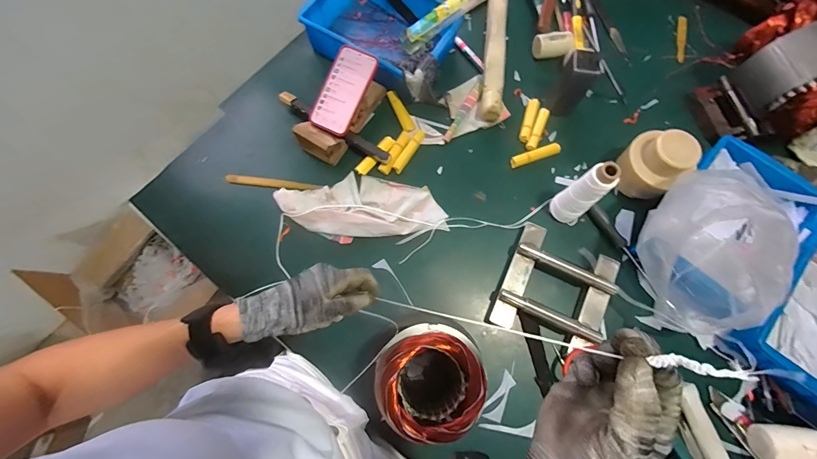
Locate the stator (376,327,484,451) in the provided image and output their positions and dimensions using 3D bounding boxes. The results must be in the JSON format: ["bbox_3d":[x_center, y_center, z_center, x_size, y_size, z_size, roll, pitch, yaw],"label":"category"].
[{"bbox_3d":[0.028,0.215,0.529,0.140,0.169,0.135,-25,75,-6],"label":"stator"}]

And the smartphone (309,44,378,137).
[{"bbox_3d":[-0.122,-0.266,0.675,0.074,0.013,0.169,26,90,0],"label":"smartphone"}]

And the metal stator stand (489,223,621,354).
[{"bbox_3d":[0.256,0.108,0.621,0.175,0.044,0.195,26,76,8],"label":"metal stator stand"}]

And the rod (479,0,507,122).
[{"bbox_3d":[0.187,-0.389,0.755,0.048,0.045,0.345,7,74,3],"label":"rod"}]

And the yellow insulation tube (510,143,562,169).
[{"bbox_3d":[0.254,-0.148,0.709,0.103,0.019,0.025,-19,75,-5],"label":"yellow insulation tube"}]

